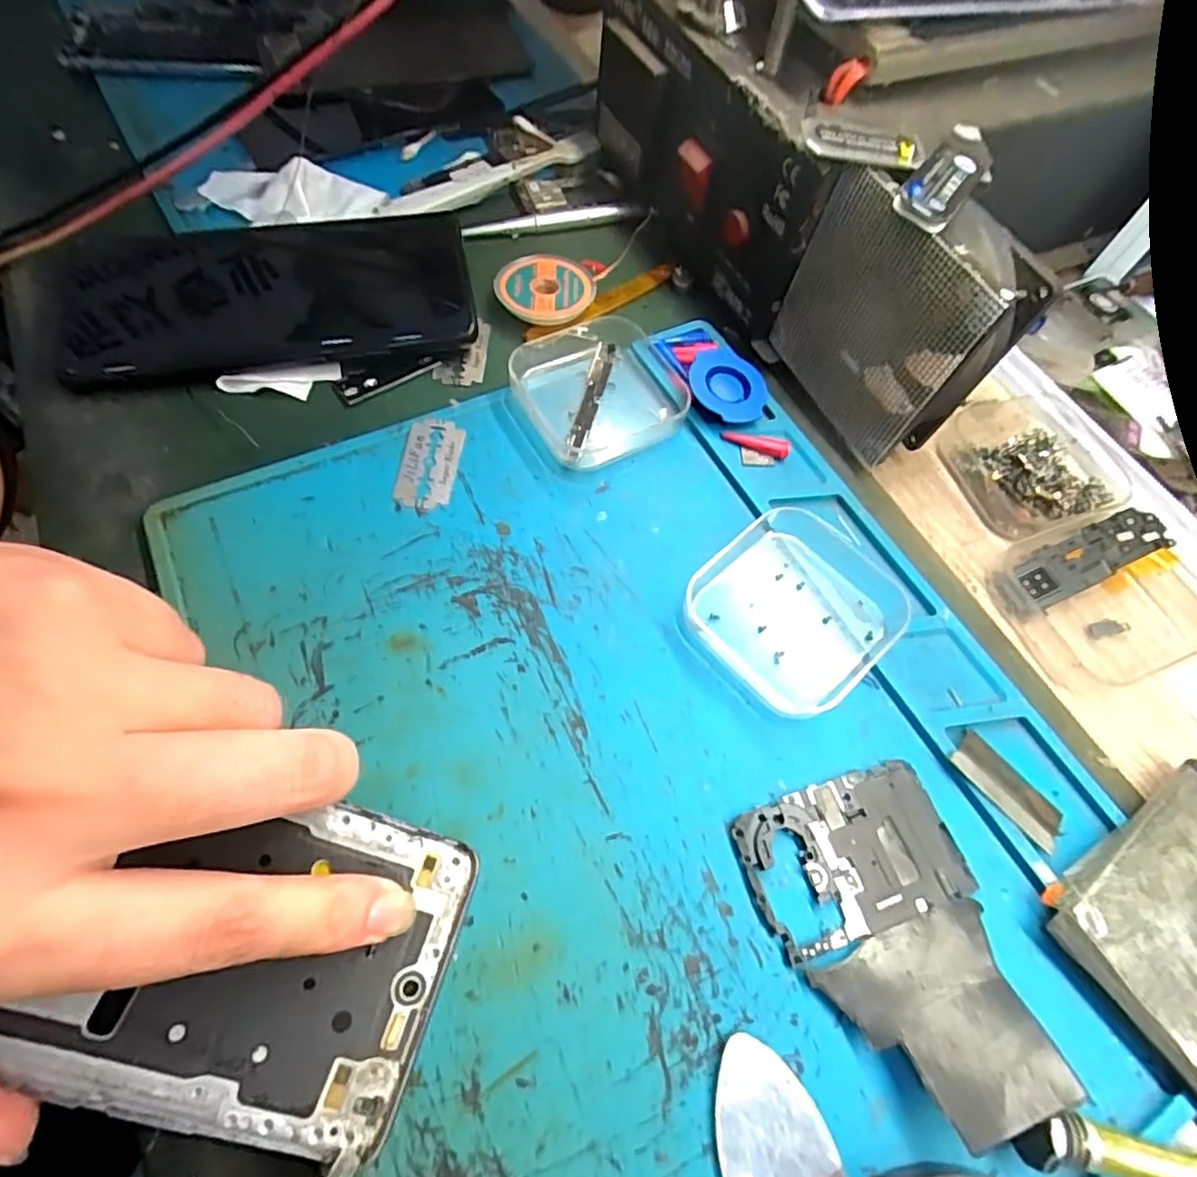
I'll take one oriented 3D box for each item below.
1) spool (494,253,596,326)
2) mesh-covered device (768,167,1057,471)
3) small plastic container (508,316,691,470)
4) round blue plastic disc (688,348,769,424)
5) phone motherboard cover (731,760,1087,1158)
[{"bbox_3d":[-0.023,-0.137,0.284,0.042,0.010,0.042,2,63,-3],"label":"spool"},{"bbox_3d":[0.110,-0.101,0.235,0.026,0.083,0.079,-27,68,-16],"label":"mesh-covered device"},{"bbox_3d":[0.001,-0.086,0.262,0.067,0.015,0.065,-23,67,-15],"label":"small plastic container"},{"bbox_3d":[0.054,-0.085,0.262,0.035,0.011,0.031,30,65,11],"label":"round blue plastic disc"},{"bbox_3d":[0.085,0.099,0.175,0.065,0.015,0.088,-15,65,-11],"label":"phone motherboard cover"}]

